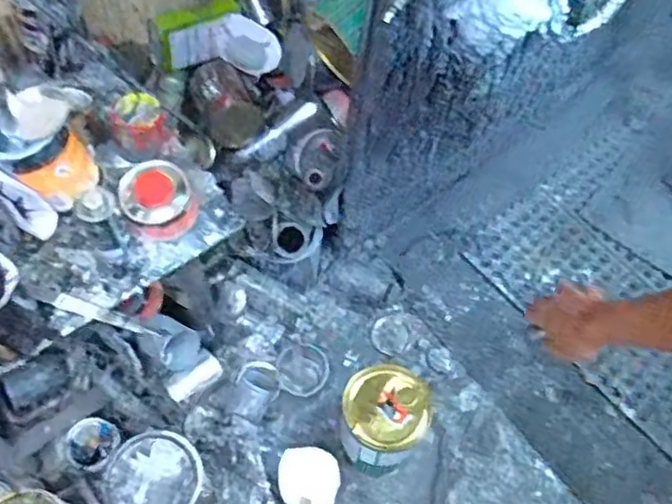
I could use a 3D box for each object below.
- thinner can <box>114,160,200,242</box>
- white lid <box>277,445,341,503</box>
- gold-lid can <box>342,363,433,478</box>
[{"bbox_3d":[-0.255,-0.074,0.910,0.099,0.072,0.094,1,61,-2],"label":"thinner can"},{"bbox_3d":[-0.053,0.430,1.203,0.115,0.015,0.117,-1,77,8],"label":"white lid"},{"bbox_3d":[0.092,0.324,1.232,0.159,0.225,0.150,1,61,-2],"label":"gold-lid can"}]

